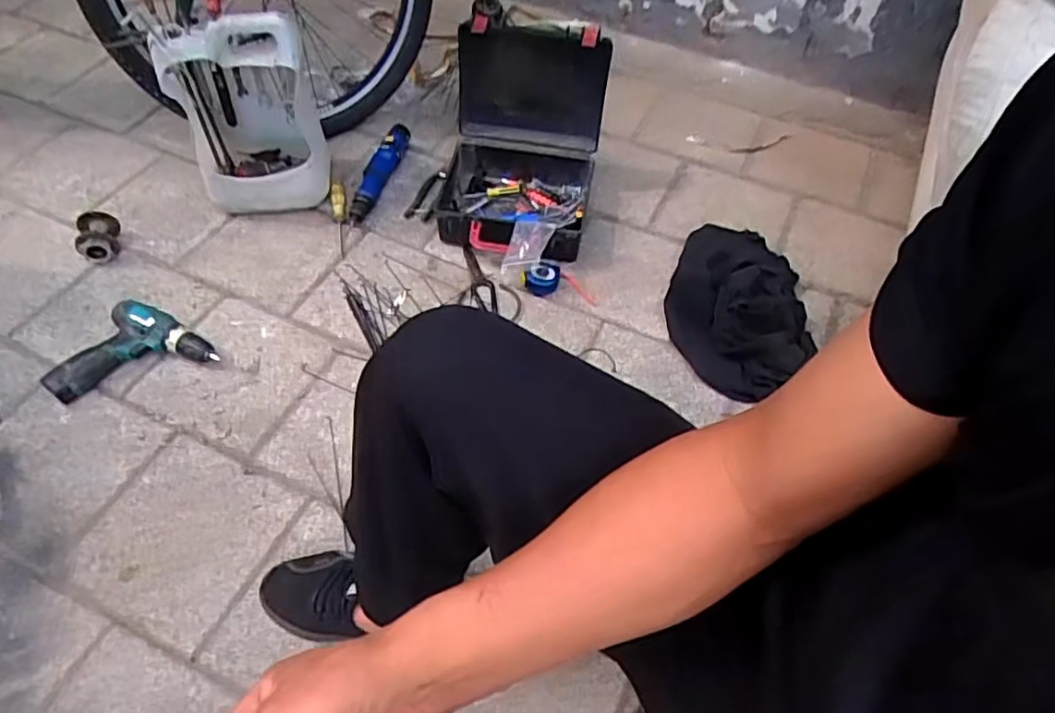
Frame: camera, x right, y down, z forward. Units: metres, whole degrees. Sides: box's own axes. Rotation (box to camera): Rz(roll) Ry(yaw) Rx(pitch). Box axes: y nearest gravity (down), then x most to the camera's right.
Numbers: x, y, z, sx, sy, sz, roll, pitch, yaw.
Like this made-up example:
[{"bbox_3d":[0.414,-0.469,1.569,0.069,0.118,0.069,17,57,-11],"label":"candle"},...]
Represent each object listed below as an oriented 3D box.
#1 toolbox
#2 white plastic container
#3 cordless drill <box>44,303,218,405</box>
[{"bbox_3d":[-0.019,-0.383,1.252,0.288,0.337,0.318,9,54,4],"label":"toolbox"},{"bbox_3d":[-0.512,-0.454,1.212,0.236,0.360,0.192,-12,46,-10],"label":"white plastic container"},{"bbox_3d":[-0.652,-0.020,1.074,0.244,0.058,0.132,-19,57,-16],"label":"cordless drill"}]

